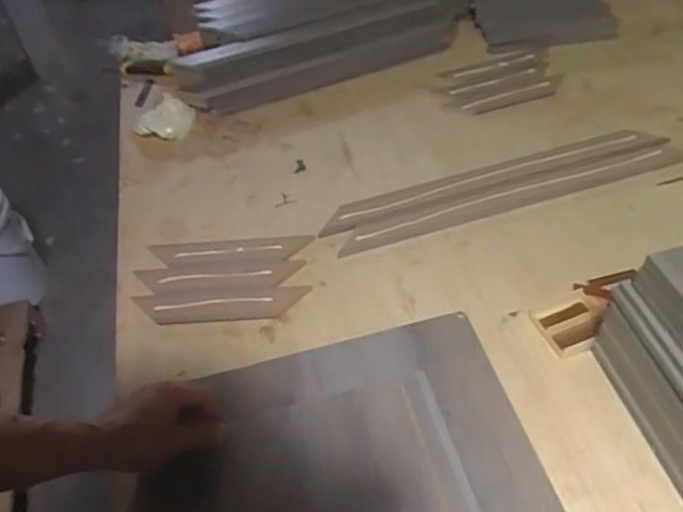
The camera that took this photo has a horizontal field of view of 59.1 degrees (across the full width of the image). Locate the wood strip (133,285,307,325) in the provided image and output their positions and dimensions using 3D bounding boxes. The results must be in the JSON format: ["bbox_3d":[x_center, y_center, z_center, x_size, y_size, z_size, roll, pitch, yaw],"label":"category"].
[{"bbox_3d":[-0.150,0.061,0.728,0.212,0.012,0.047,-4,53,8],"label":"wood strip"}]

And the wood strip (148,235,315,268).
[{"bbox_3d":[-0.149,-0.005,0.789,0.211,0.008,0.049,-3,46,4],"label":"wood strip"}]

